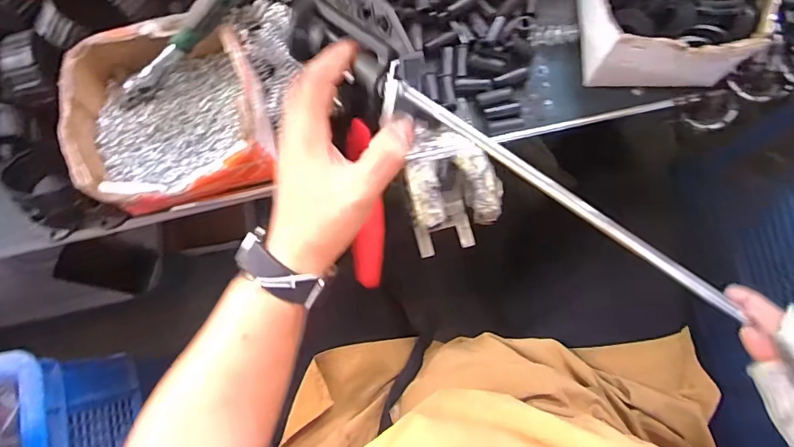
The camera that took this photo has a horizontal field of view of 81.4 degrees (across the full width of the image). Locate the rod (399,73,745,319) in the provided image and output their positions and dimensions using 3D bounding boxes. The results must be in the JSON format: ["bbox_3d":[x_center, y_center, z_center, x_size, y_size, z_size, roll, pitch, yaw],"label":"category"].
[{"bbox_3d":[0.119,-0.009,0.297,0.277,0.008,0.010,31,79,-11],"label":"rod"}]

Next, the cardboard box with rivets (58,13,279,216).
[{"bbox_3d":[-0.199,-0.096,0.408,0.151,0.061,0.160,-15,77,-2],"label":"cardboard box with rivets"}]

